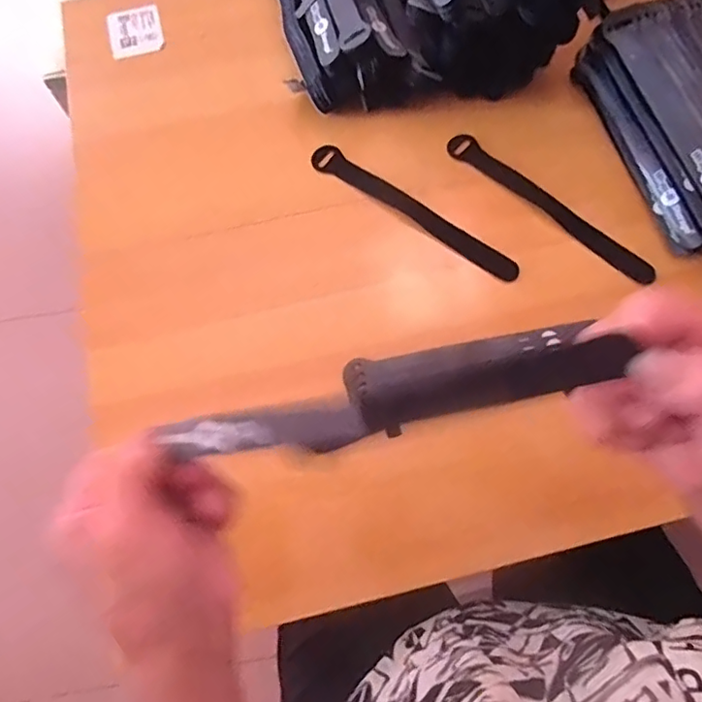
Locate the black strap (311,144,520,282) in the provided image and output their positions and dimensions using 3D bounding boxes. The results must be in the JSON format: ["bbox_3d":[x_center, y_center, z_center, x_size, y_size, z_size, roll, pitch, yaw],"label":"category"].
[{"bbox_3d":[0.051,-0.116,0.459,0.197,0.004,0.023,35,75,12],"label":"black strap"}]

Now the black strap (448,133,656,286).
[{"bbox_3d":[0.162,-0.120,0.457,0.198,0.006,0.025,42,76,14],"label":"black strap"}]

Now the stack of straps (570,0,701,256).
[{"bbox_3d":[0.273,-0.180,0.442,0.088,0.059,0.203,-19,72,-6],"label":"stack of straps"}]

